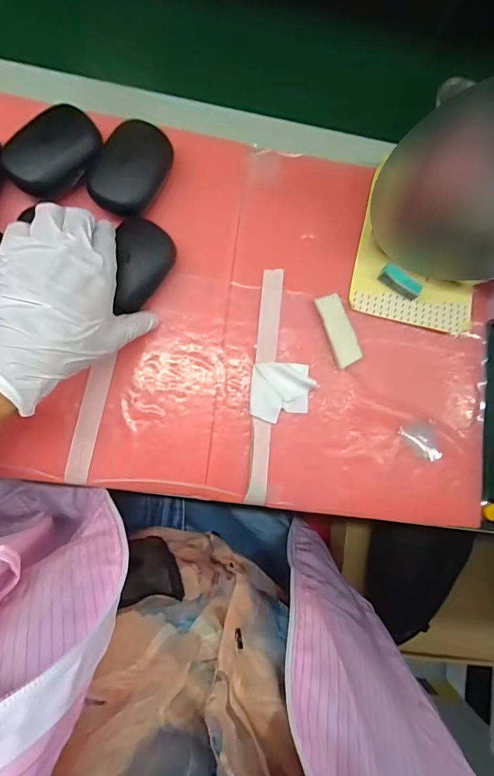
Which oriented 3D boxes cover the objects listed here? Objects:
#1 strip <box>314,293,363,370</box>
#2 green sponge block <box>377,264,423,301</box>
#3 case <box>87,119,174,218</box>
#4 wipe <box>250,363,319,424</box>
[{"bbox_3d":[0.087,-0.055,0.375,0.024,0.004,0.069,-21,89,10],"label":"strip"},{"bbox_3d":[0.148,-0.102,0.379,0.041,0.015,0.017,32,83,-3],"label":"green sponge block"},{"bbox_3d":[-0.103,-0.189,0.347,0.057,0.035,0.079,17,84,-5],"label":"case"},{"bbox_3d":[0.032,0.003,0.363,0.056,0.016,0.053,6,85,-6],"label":"wipe"}]

